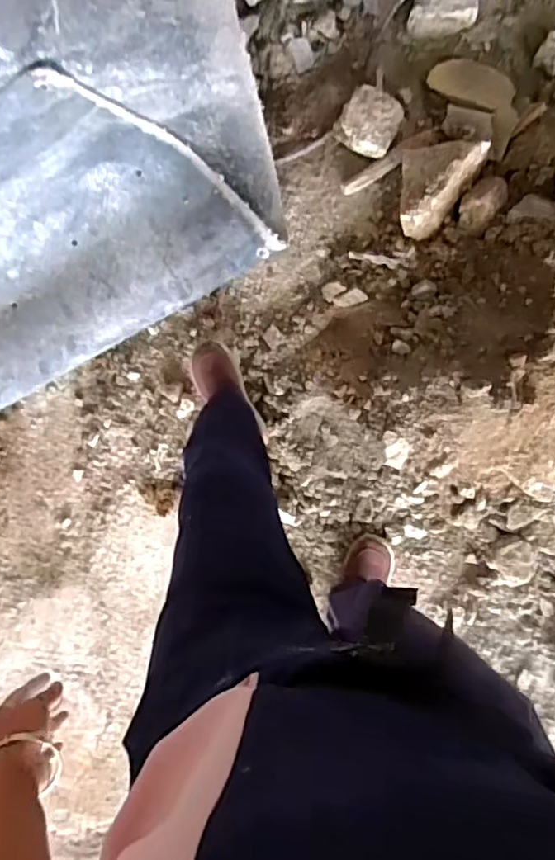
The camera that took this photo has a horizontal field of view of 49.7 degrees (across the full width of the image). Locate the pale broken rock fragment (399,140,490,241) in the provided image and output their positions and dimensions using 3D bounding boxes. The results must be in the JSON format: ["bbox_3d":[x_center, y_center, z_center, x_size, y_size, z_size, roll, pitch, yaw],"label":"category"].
[{"bbox_3d":[0.320,-0.470,1.159,0.155,0.060,0.187,6,91,2],"label":"pale broken rock fragment"}]

